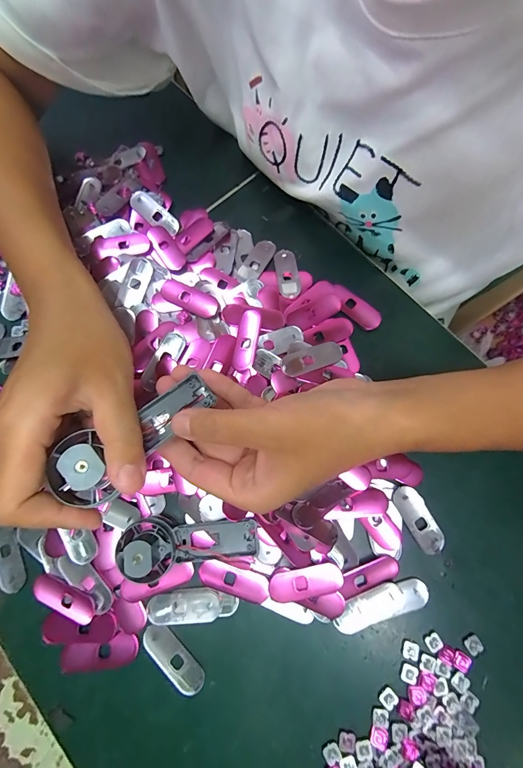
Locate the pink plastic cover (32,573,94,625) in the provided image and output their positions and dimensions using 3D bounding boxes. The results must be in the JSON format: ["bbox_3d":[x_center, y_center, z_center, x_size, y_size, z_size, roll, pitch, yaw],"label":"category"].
[{"bbox_3d":[-0.136,0.147,0.229,0.047,0.004,0.018,25,79,6],"label":"pink plastic cover"}]

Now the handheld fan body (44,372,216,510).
[{"bbox_3d":[-0.066,0.025,0.178,0.034,0.020,0.088,40,46,9],"label":"handheld fan body"}]

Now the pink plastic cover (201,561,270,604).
[{"bbox_3d":[-0.019,0.136,0.230,0.048,0.004,0.019,17,78,4],"label":"pink plastic cover"}]

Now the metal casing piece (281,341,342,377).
[{"bbox_3d":[0.039,-0.019,0.260,0.049,0.009,0.019,-20,78,-4],"label":"metal casing piece"}]

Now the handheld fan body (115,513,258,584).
[{"bbox_3d":[-0.048,0.106,0.222,0.087,0.021,0.035,1,77,-15],"label":"handheld fan body"}]

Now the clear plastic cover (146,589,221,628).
[{"bbox_3d":[-0.053,0.153,0.227,0.049,0.004,0.021,-3,78,0],"label":"clear plastic cover"}]

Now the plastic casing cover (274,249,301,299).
[{"bbox_3d":[0.022,-0.094,0.284,0.016,0.007,0.049,-8,78,-1],"label":"plastic casing cover"}]

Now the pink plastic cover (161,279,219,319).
[{"bbox_3d":[-0.058,-0.067,0.269,0.048,0.008,0.017,25,79,6],"label":"pink plastic cover"}]

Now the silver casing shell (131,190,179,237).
[{"bbox_3d":[-0.094,-0.150,0.291,0.047,0.007,0.017,38,81,8],"label":"silver casing shell"}]

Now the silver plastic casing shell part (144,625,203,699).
[{"bbox_3d":[-0.059,0.183,0.221,0.050,0.004,0.019,44,82,9],"label":"silver plastic casing shell part"}]

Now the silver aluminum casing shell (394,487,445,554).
[{"bbox_3d":[0.112,0.096,0.238,0.019,0.007,0.049,-29,79,-5],"label":"silver aluminum casing shell"}]

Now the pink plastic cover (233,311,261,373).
[{"bbox_3d":[-0.012,-0.034,0.260,0.016,0.012,0.050,12,78,3],"label":"pink plastic cover"}]

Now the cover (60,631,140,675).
[{"bbox_3d":[-0.108,0.180,0.222,0.052,0.004,0.020,-11,78,-2],"label":"cover"}]

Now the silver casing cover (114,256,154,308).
[{"bbox_3d":[-0.104,-0.082,0.274,0.015,0.013,0.043,22,79,5],"label":"silver casing cover"}]

